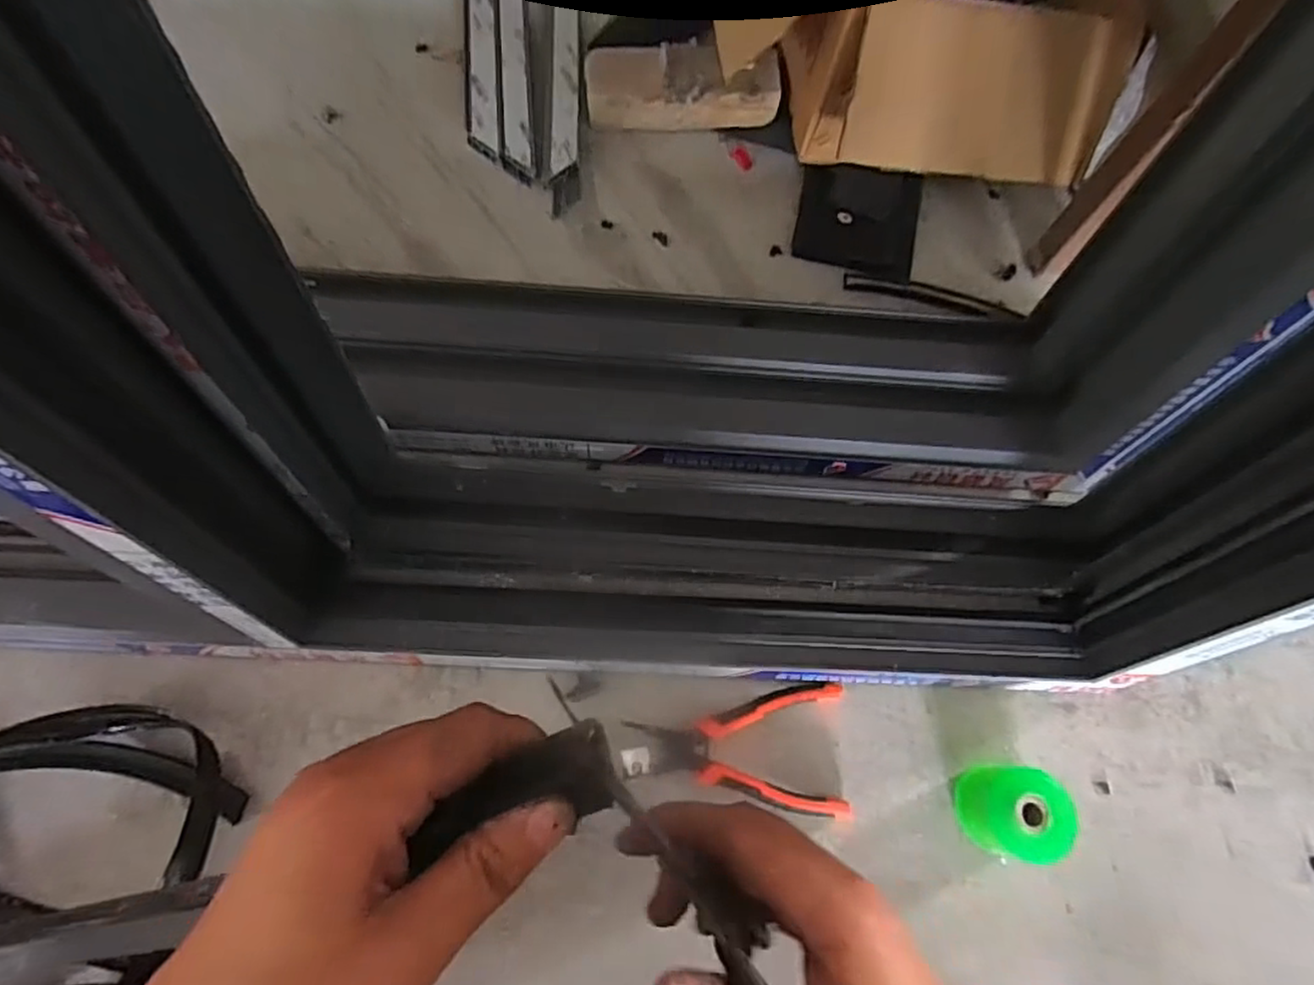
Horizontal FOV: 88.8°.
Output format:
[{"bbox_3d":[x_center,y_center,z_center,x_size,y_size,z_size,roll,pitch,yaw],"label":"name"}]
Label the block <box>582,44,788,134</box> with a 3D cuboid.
[{"bbox_3d":[0.026,-0.422,0.701,0.196,0.051,0.083,-1,71,-3],"label":"block"}]

